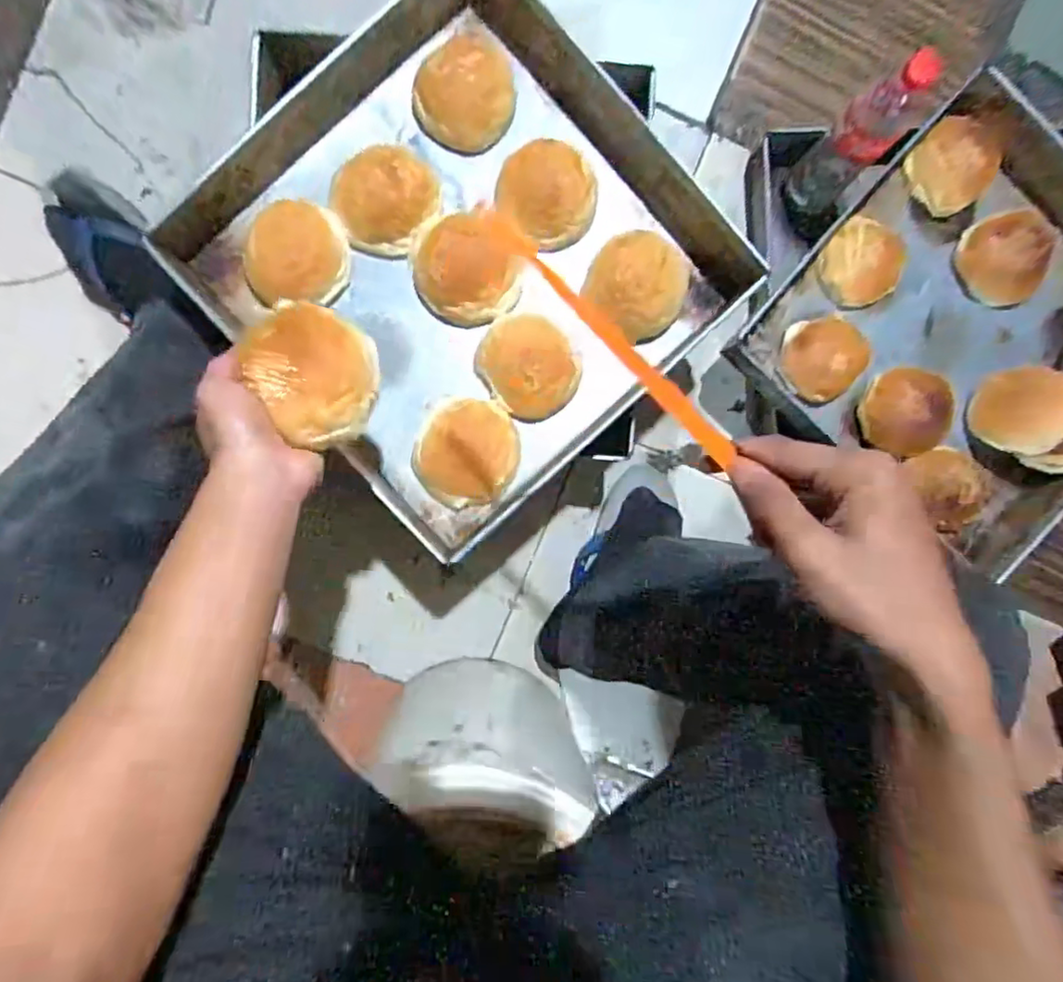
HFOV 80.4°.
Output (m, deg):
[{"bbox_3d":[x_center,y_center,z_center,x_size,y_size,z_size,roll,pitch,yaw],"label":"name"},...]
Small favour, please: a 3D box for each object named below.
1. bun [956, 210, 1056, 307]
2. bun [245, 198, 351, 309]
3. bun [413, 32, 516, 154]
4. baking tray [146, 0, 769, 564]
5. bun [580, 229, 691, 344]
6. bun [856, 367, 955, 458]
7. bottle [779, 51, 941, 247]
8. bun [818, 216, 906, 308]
[{"bbox_3d":[0.556,-0.272,0.738,0.084,0.076,0.107,-20,94,-3],"label":"bun"},{"bbox_3d":[-0.224,-0.226,0.605,0.089,0.049,0.083,0,93,-4],"label":"bun"},{"bbox_3d":[-0.065,-0.383,0.610,0.097,0.060,0.082,5,93,-5],"label":"bun"},{"bbox_3d":[-0.069,-0.226,0.640,0.420,0.101,0.412,-43,95,-1],"label":"baking tray"},{"bbox_3d":[0.108,-0.204,0.623,0.102,0.042,0.096,27,91,-5],"label":"bun"},{"bbox_3d":[0.449,-0.095,0.752,0.103,0.053,0.103,13,92,-5],"label":"bun"},{"bbox_3d":[0.358,-0.383,0.704,0.067,0.217,0.076,27,56,-5],"label":"bottle"},{"bbox_3d":[0.385,-0.268,0.741,0.100,0.045,0.096,0,93,-4],"label":"bun"}]

